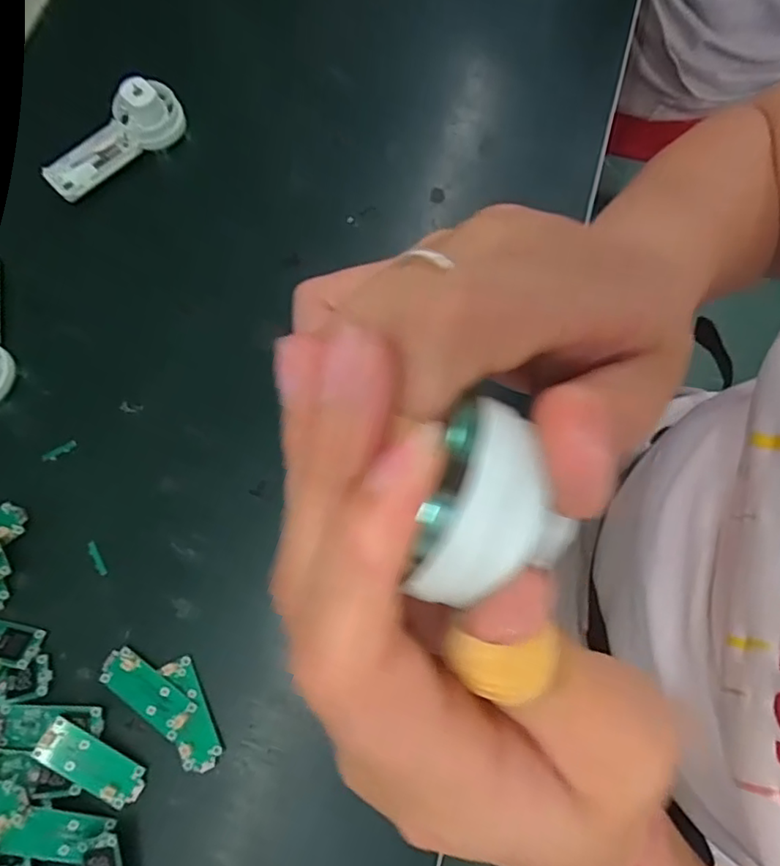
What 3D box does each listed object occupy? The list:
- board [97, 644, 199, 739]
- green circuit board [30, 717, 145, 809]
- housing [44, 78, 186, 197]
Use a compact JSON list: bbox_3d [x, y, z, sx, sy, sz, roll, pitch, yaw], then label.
[{"bbox_3d":[-0.118,0.125,0.276,0.049,0.006,0.020,34,77,11],"label":"board"},{"bbox_3d":[-0.138,0.153,0.264,0.051,0.004,0.019,32,66,-1],"label":"green circuit board"},{"bbox_3d":[-0.168,-0.179,0.350,0.091,0.041,0.028,-37,76,-9],"label":"housing"}]

